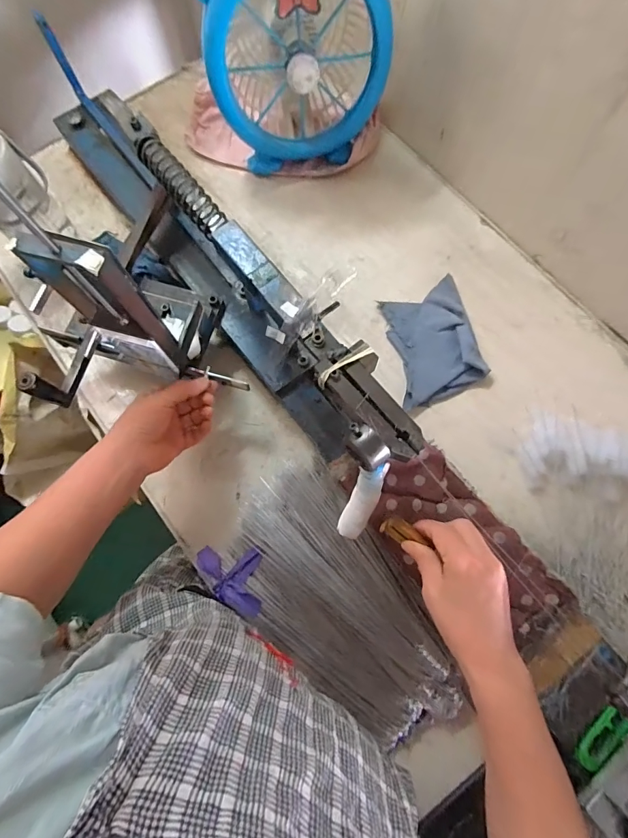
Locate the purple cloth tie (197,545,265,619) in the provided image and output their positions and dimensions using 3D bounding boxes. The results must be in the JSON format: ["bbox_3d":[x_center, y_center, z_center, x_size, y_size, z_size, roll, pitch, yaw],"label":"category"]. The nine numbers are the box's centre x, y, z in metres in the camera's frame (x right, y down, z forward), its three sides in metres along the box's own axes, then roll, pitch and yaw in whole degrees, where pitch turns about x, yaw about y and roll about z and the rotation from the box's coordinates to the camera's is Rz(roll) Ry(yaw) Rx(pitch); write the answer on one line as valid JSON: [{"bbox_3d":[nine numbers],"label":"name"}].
[{"bbox_3d":[-0.094,0.179,0.445,0.071,0.013,0.069,3,75,0],"label":"purple cloth tie"}]

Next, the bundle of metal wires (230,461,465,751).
[{"bbox_3d":[0.018,0.195,0.430,0.152,0.019,0.286,-38,73,3],"label":"bundle of metal wires"}]

